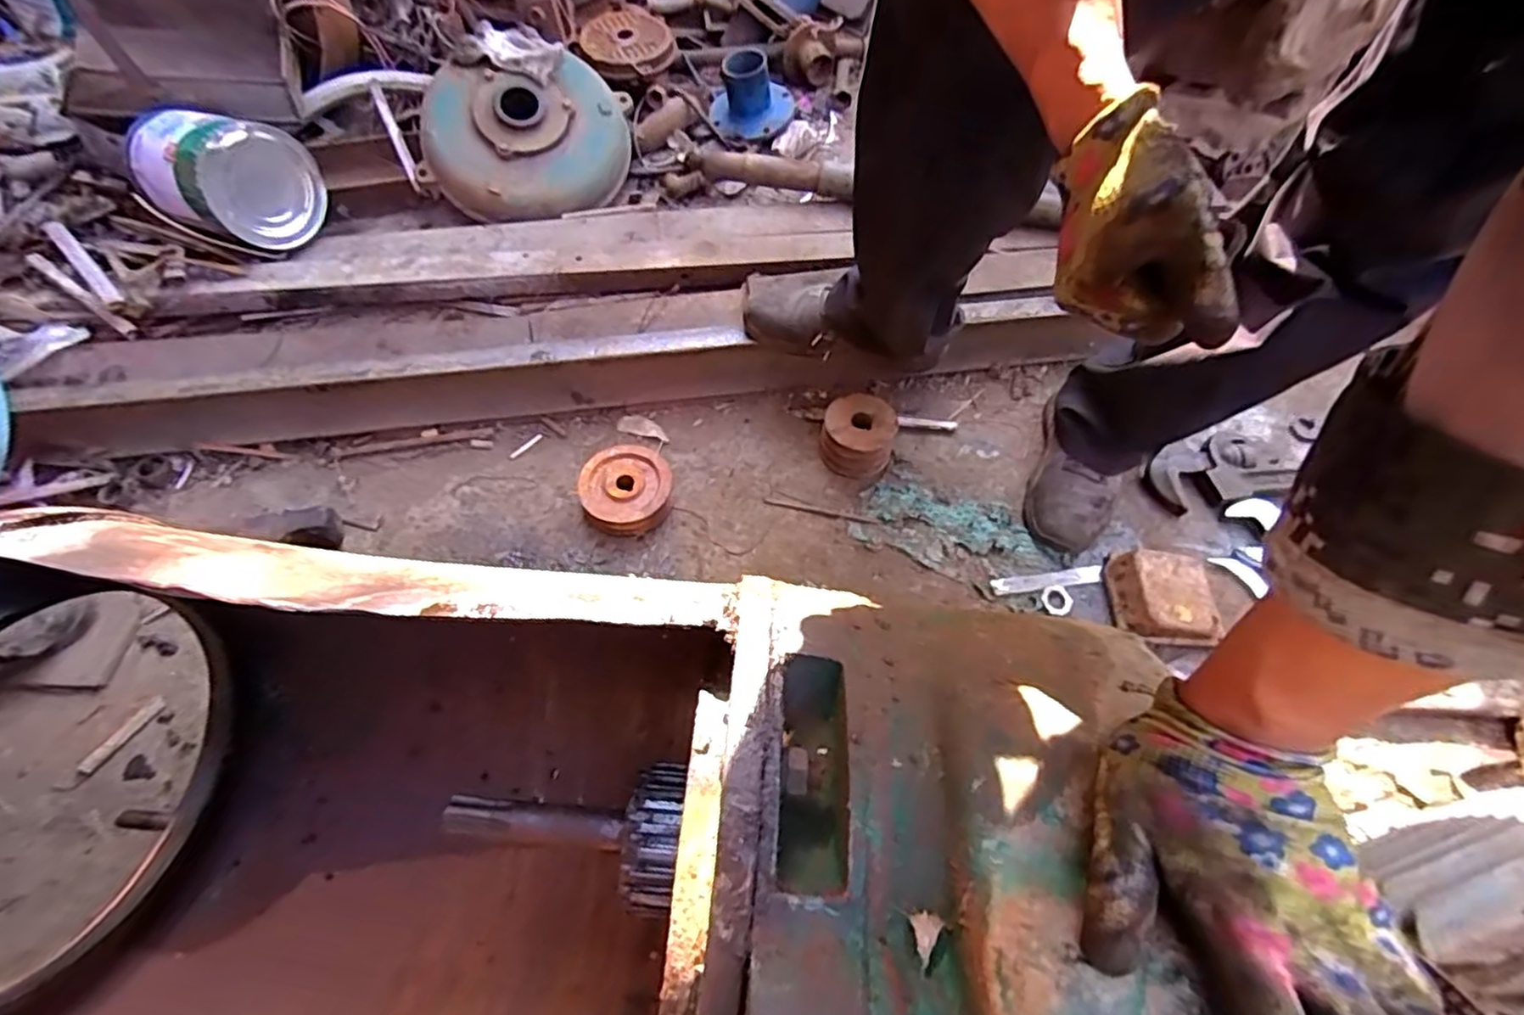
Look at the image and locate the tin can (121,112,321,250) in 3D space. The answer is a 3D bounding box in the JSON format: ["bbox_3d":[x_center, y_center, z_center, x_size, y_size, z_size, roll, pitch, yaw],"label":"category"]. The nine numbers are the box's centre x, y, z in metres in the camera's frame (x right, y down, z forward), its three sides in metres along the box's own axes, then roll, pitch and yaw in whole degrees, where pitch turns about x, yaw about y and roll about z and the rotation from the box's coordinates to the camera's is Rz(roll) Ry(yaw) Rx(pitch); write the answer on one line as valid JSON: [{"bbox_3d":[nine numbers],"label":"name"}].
[{"bbox_3d":[-0.809,-0.495,1.016,0.200,0.168,0.183,10,87,19],"label":"tin can"}]

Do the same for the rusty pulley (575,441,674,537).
[{"bbox_3d":[-0.176,-0.025,0.874,0.113,0.036,0.121,0,60,0],"label":"rusty pulley"}]

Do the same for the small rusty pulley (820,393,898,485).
[{"bbox_3d":[0.129,-0.097,0.910,0.096,0.064,0.101,0,60,0],"label":"small rusty pulley"}]

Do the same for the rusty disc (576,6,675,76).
[{"bbox_3d":[-0.240,-0.868,1.237,0.168,0.020,0.163,2,70,-7],"label":"rusty disc"}]

